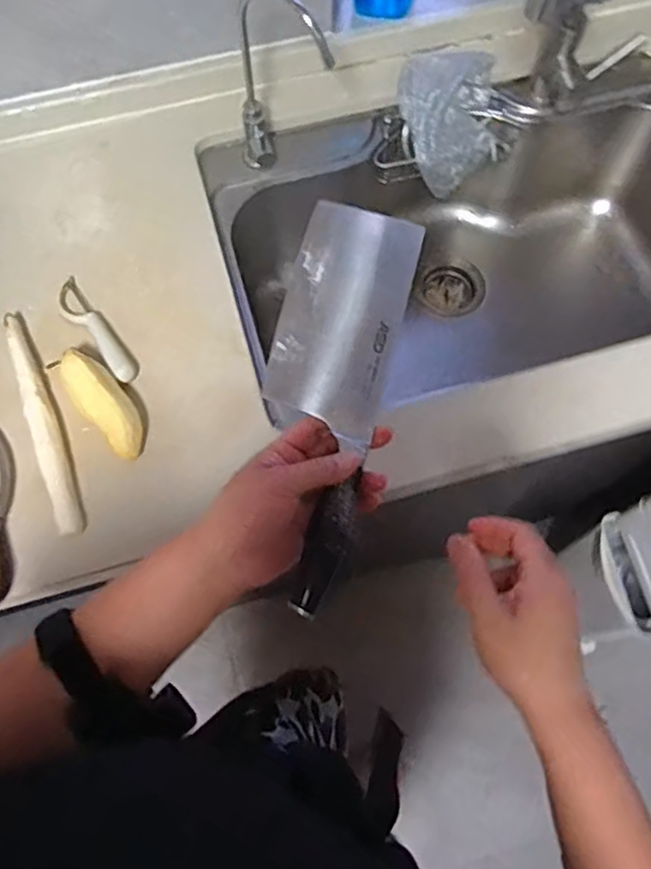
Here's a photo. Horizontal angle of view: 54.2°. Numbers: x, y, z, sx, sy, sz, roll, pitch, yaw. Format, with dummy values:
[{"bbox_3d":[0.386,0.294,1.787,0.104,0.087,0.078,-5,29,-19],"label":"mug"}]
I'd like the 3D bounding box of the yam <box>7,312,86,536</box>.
[{"bbox_3d":[-0.300,-0.024,0.668,0.025,0.024,0.264,-19,70,-7],"label":"yam"}]

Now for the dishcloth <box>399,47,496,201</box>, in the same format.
[{"bbox_3d":[0.161,-0.435,0.867,0.124,0.107,0.156,6,69,3],"label":"dishcloth"}]

